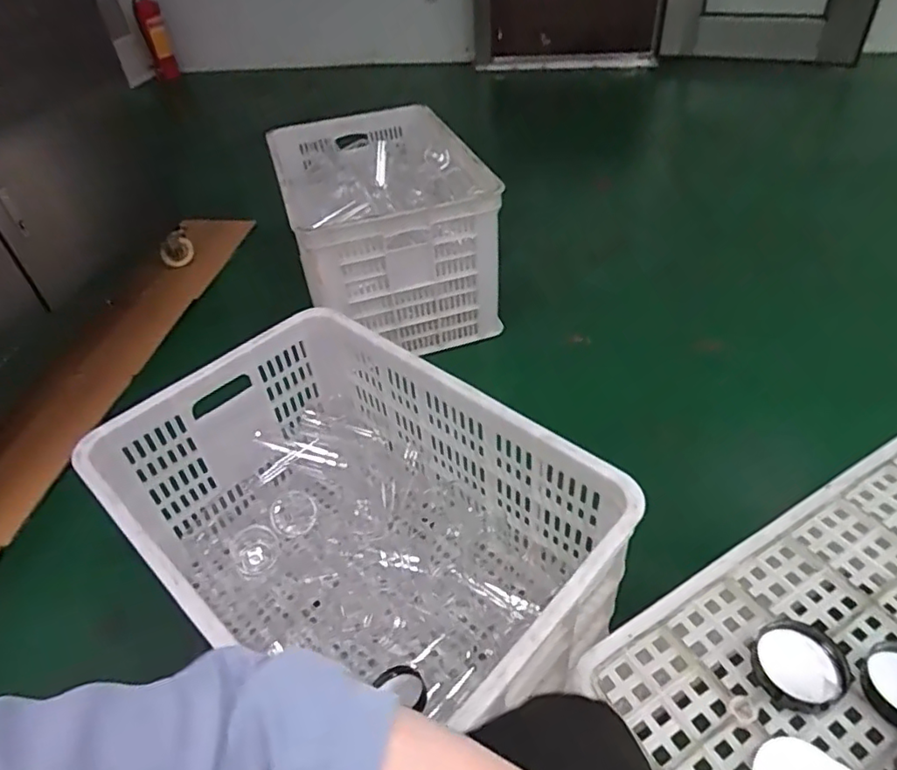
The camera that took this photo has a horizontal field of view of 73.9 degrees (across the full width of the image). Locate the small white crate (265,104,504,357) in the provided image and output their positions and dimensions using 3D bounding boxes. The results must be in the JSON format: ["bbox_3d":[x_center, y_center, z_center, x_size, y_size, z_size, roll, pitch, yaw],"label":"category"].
[{"bbox_3d":[-0.151,-0.358,1.426,0.410,0.387,0.494,-15,42,-11],"label":"small white crate"}]

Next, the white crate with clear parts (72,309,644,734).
[{"bbox_3d":[-0.114,0.214,0.821,0.602,0.320,0.428,28,51,32],"label":"white crate with clear parts"}]

